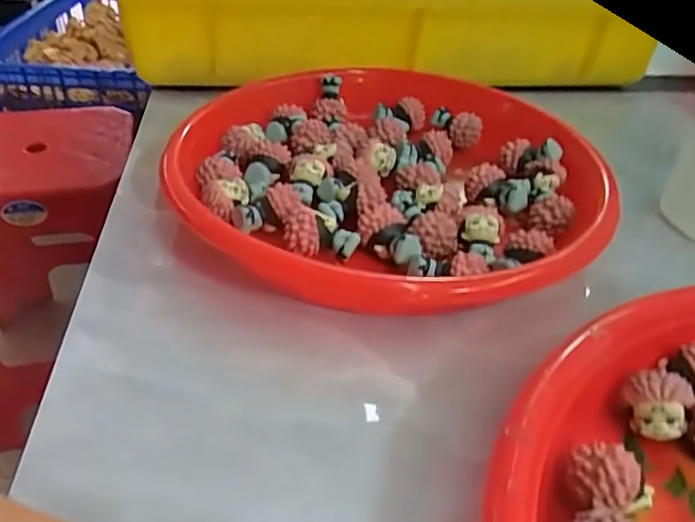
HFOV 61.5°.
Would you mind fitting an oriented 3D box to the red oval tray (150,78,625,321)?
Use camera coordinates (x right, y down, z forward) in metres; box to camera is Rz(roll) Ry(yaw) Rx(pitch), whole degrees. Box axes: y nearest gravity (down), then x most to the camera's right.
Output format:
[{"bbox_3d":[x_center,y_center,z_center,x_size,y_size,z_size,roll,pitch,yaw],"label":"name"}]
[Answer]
[{"bbox_3d":[0.018,-0.046,0.267,0.188,0.030,0.188,-9,39,-17],"label":"red oval tray"}]

